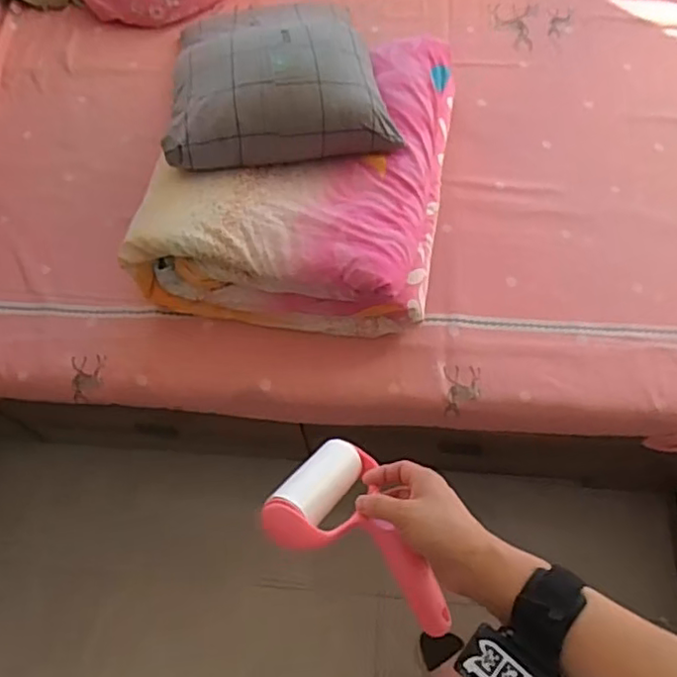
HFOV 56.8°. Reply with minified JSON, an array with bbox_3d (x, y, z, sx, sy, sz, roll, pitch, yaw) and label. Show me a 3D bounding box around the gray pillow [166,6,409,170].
[{"bbox_3d":[-0.105,-0.414,1.005,0.348,0.095,0.275,-10,64,-1],"label":"gray pillow"}]

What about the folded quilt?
[{"bbox_3d":[-0.056,-0.301,1.088,0.467,0.178,0.548,8,65,7],"label":"folded quilt"}]

